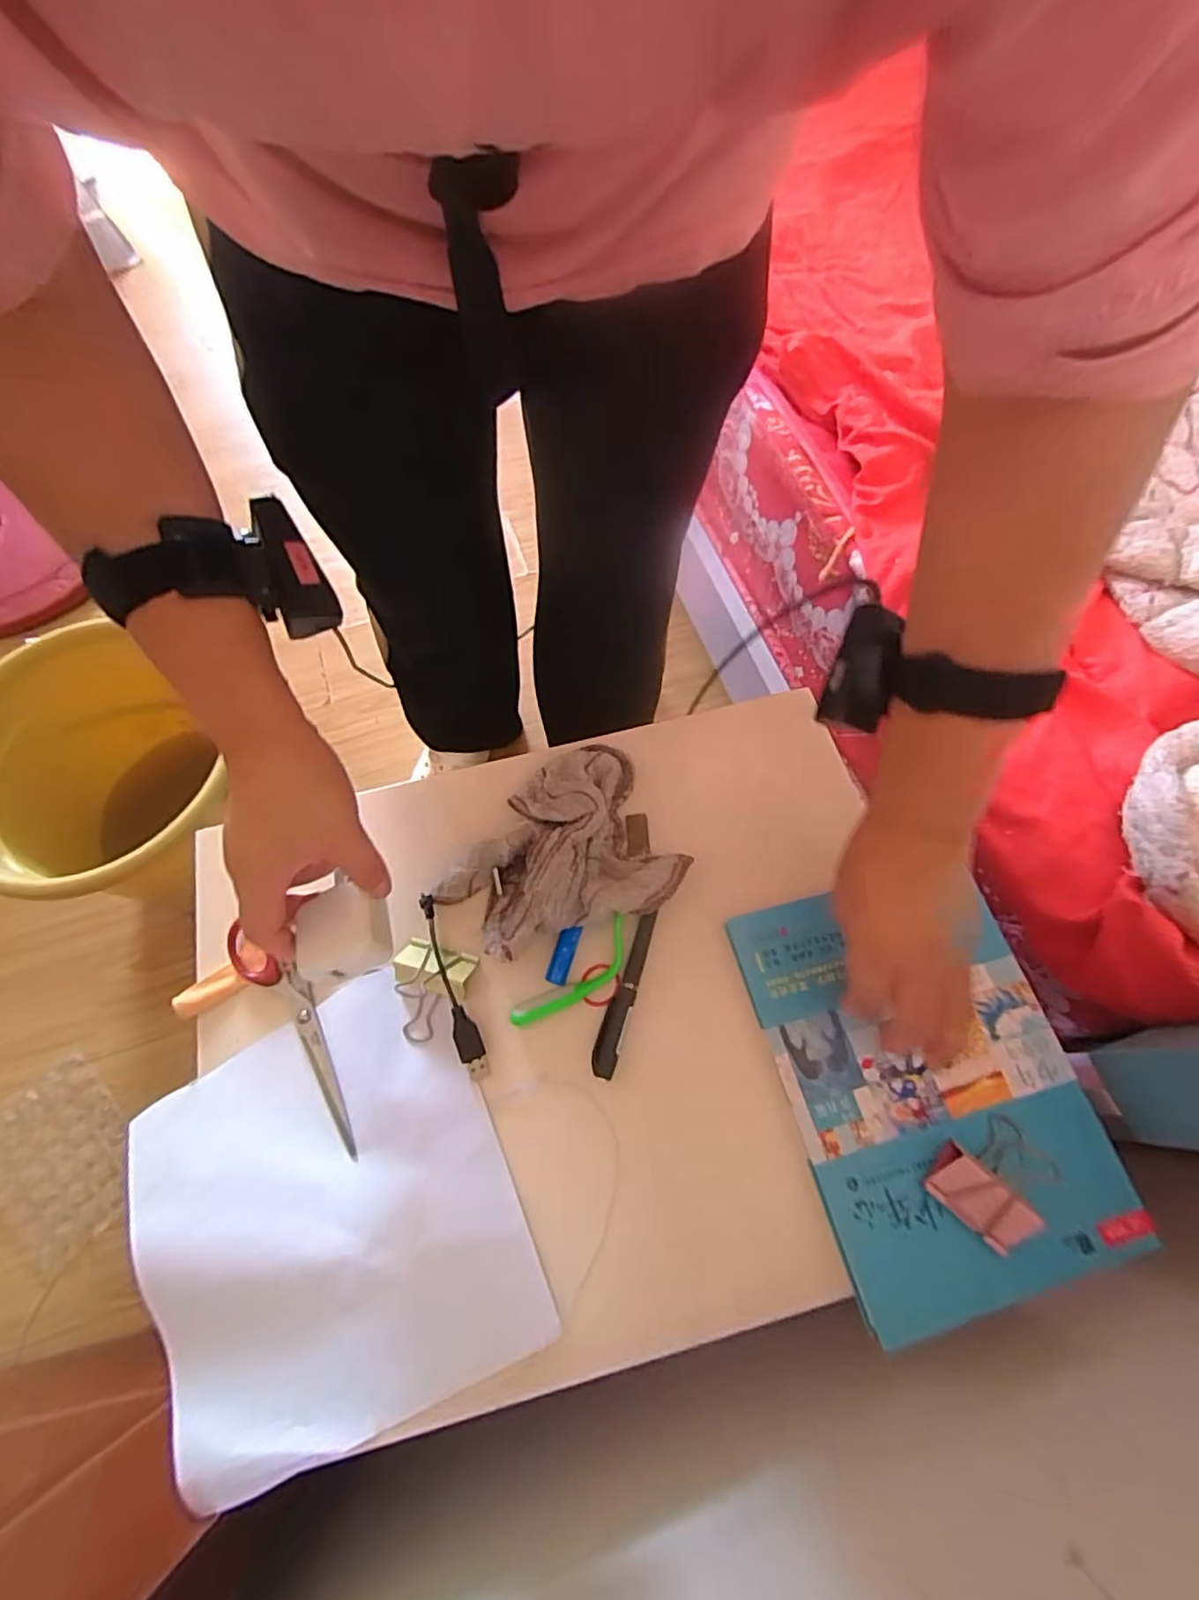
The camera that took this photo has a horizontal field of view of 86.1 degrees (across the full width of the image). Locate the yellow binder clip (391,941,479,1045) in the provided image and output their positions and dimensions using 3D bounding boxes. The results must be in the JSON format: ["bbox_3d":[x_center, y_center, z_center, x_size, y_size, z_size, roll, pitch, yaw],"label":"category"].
[{"bbox_3d":[-0.115,0.125,0.422,0.051,0.031,0.061,12,68,5],"label":"yellow binder clip"}]

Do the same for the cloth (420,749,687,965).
[{"bbox_3d":[-0.032,0.039,0.445,0.156,0.041,0.125,-27,70,-10],"label":"cloth"}]

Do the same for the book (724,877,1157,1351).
[{"bbox_3d":[0.199,0.164,0.387,0.171,0.026,0.228,-13,67,-4],"label":"book"}]

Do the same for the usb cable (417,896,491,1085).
[{"bbox_3d":[-0.101,0.122,0.428,0.018,0.022,0.126,-21,69,-8],"label":"usb cable"}]

